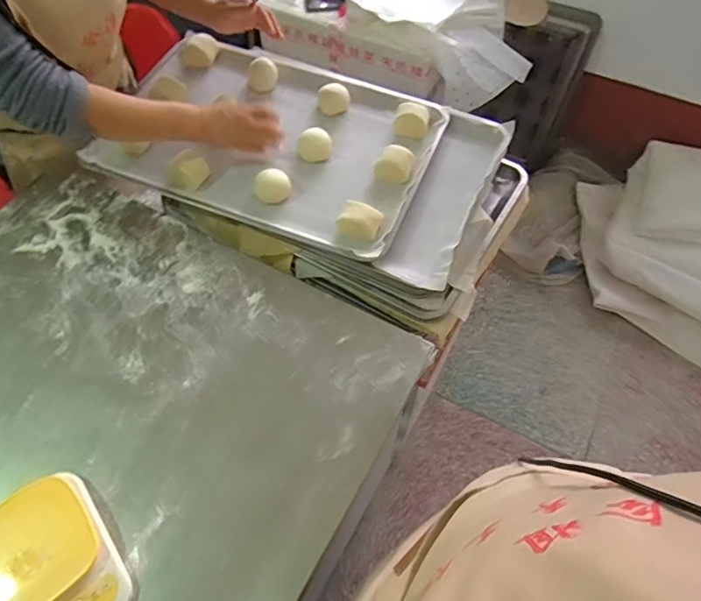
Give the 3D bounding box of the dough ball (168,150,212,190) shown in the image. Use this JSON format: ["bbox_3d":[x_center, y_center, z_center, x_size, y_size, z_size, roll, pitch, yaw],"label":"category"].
[{"bbox_3d":[-0.276,-0.223,0.886,0.061,0.047,0.047,-26,63,-14],"label":"dough ball"}]

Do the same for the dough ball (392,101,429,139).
[{"bbox_3d":[0.113,-0.338,0.960,0.065,0.042,0.065,0,60,0],"label":"dough ball"}]

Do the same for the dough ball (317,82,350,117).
[{"bbox_3d":[-0.031,-0.385,0.992,0.058,0.037,0.052,-3,60,-2],"label":"dough ball"}]

